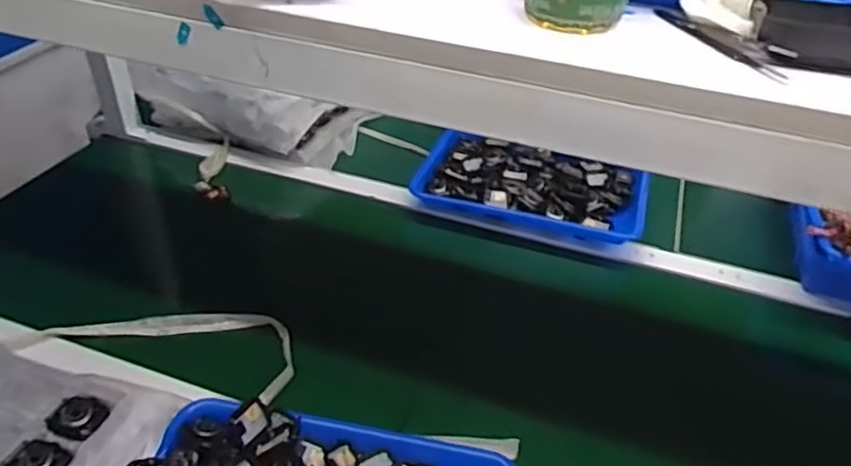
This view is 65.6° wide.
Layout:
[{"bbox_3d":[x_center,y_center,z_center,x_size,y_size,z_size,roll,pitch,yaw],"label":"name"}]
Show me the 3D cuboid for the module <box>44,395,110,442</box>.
[{"bbox_3d":[-0.316,0.167,0.601,0.050,0.005,0.042,13,39,14],"label":"module"}]

